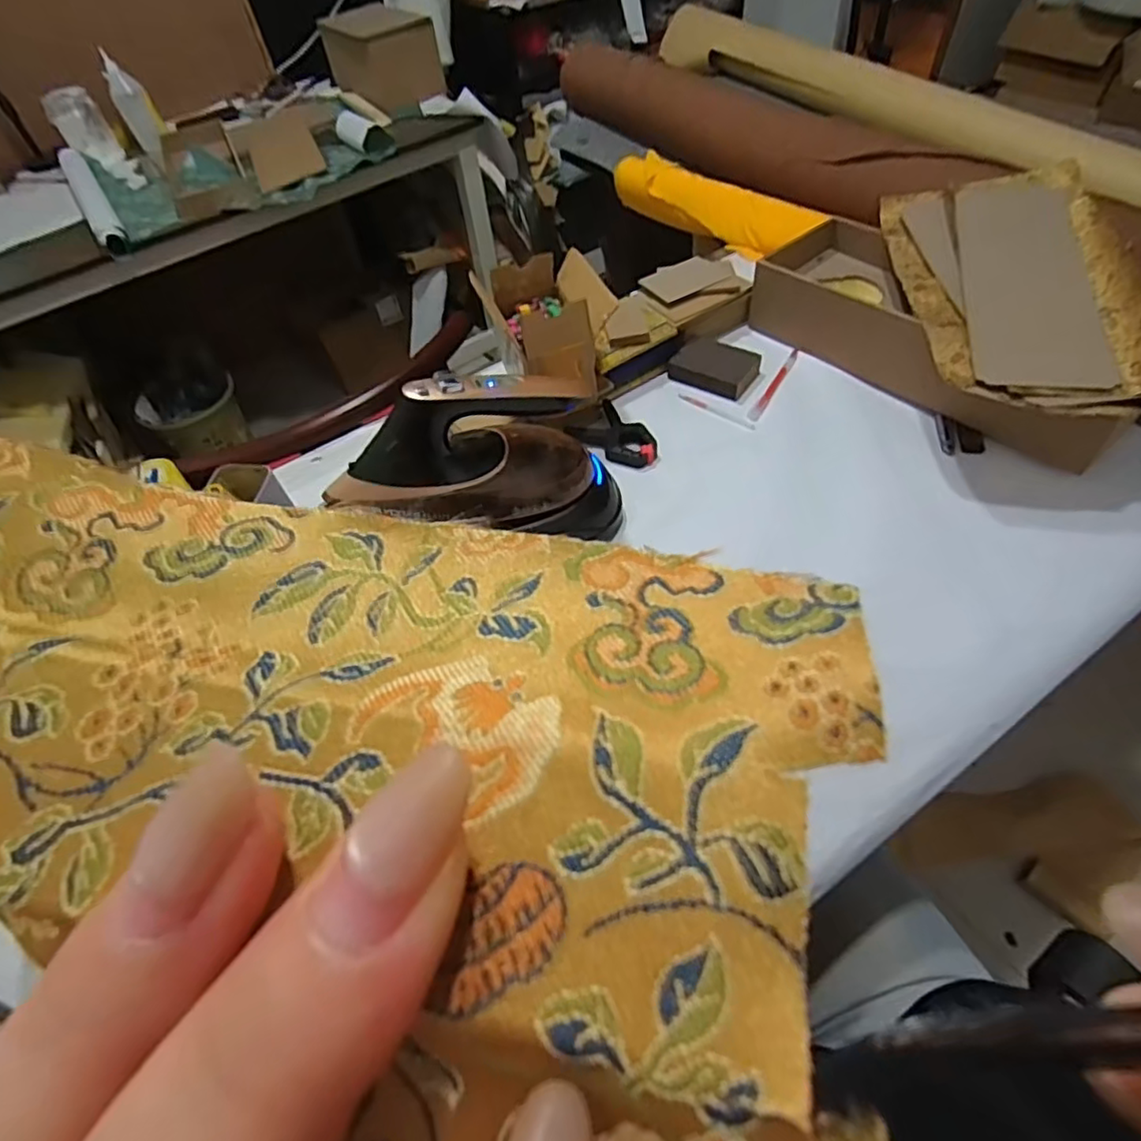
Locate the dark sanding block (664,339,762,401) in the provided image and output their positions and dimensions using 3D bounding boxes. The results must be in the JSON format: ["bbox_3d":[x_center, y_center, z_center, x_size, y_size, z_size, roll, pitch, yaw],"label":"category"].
[{"bbox_3d":[0.182,-0.261,0.800,0.104,0.022,0.074,29,61,25],"label":"dark sanding block"}]

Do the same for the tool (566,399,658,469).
[{"bbox_3d":[0.054,-0.157,0.738,0.077,0.019,0.105,-40,59,-22],"label":"tool"}]

